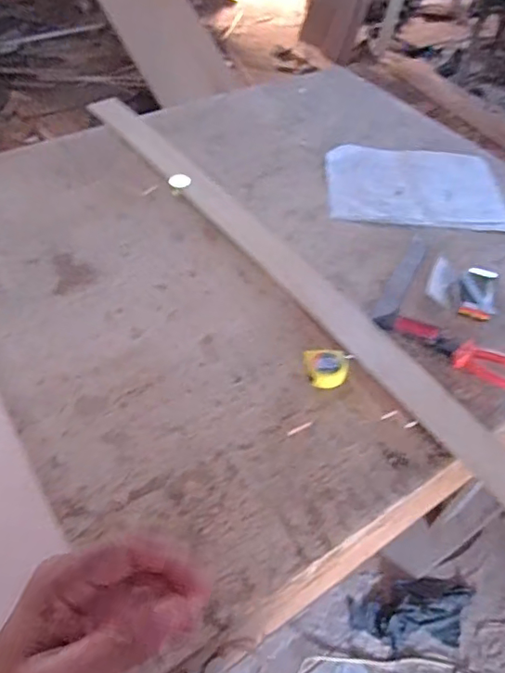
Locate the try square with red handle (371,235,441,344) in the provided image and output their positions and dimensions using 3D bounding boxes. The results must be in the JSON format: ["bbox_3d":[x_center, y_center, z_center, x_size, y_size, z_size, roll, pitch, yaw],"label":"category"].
[{"bbox_3d":[0.323,-0.106,1.048,0.112,0.017,0.277,17,55,11],"label":"try square with red handle"}]

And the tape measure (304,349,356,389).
[{"bbox_3d":[0.127,0.053,0.891,0.077,0.045,0.067,2,50,-1],"label":"tape measure"}]

